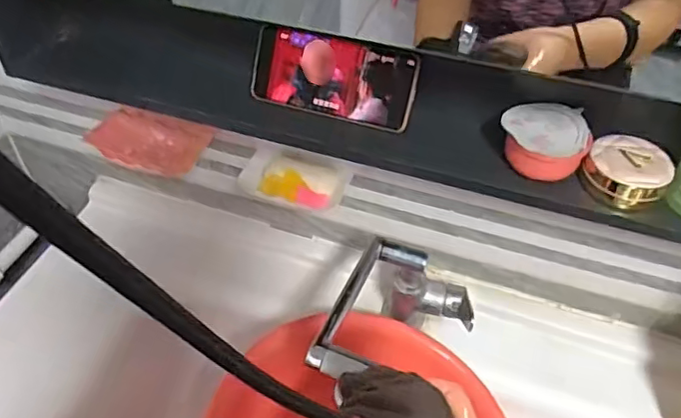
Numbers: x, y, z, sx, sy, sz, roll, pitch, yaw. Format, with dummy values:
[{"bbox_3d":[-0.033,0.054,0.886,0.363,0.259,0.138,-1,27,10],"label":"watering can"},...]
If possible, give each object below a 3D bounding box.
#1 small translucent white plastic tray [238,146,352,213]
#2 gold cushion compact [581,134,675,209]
[{"bbox_3d":[-0.059,-0.036,0.713,0.128,0.028,0.079,18,48,14],"label":"small translucent white plastic tray"},{"bbox_3d":[0.261,-0.032,0.540,0.070,0.040,0.057,27,51,21],"label":"gold cushion compact"}]

